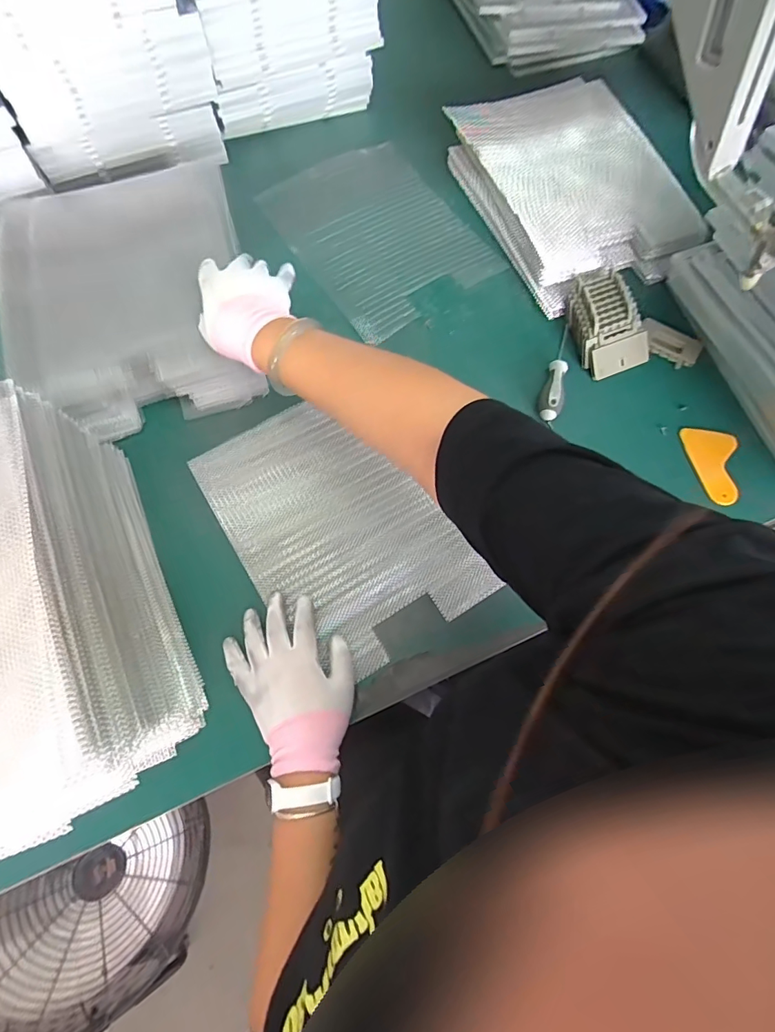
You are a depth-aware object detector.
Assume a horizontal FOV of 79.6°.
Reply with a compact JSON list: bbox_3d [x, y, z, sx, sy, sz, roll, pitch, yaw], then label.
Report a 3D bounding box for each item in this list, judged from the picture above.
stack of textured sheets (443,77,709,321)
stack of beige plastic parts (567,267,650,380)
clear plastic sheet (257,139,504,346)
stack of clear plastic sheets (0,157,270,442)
[{"bbox_3d":[0.265,-0.496,0.690,0.259,0.091,0.376,-13,71,-6],"label":"stack of textured sheets"},{"bbox_3d":[0.298,-0.269,0.638,0.093,0.039,0.145,-16,72,-7],"label":"stack of beige plastic parts"},{"bbox_3d":[-0.015,-0.434,0.709,0.247,0.012,0.332,-31,73,-10],"label":"clear plastic sheet"},{"bbox_3d":[-0.324,-0.285,0.596,0.274,0.077,0.352,-16,72,-7],"label":"stack of clear plastic sheets"}]

